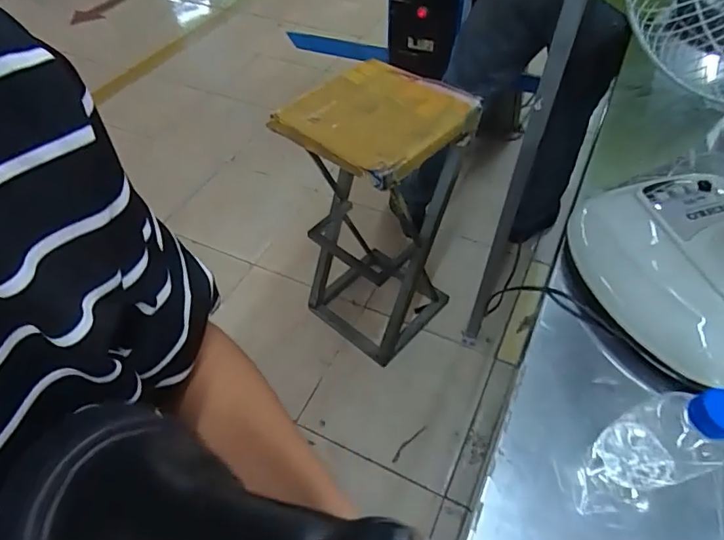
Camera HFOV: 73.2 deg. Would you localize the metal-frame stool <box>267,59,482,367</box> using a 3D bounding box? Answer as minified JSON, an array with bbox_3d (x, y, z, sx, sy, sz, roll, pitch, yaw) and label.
[{"bbox_3d":[0.031,-0.121,1.186,0.318,0.627,0.308,32,57,25],"label":"metal-frame stool"}]

